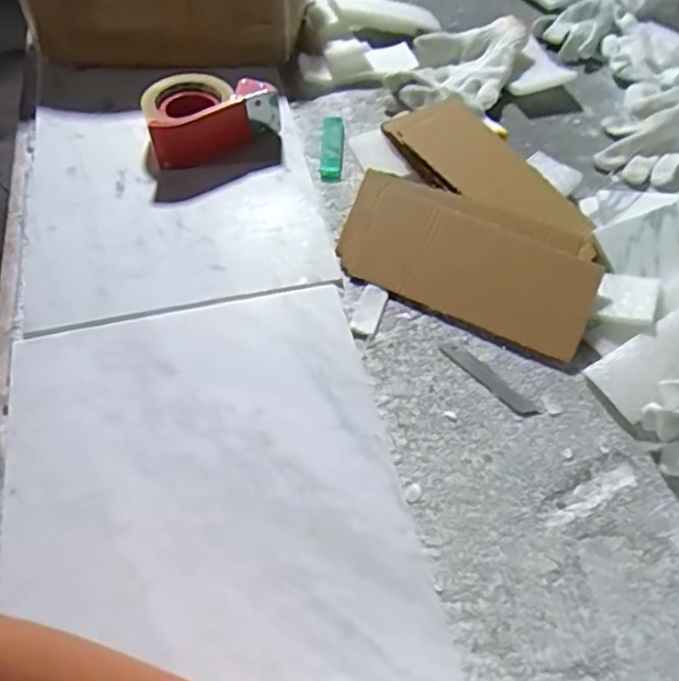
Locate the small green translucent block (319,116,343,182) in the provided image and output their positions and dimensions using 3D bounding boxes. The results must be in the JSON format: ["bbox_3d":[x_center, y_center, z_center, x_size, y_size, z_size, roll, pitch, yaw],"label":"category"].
[{"bbox_3d":[-0.009,-0.229,0.746,0.026,0.016,0.101,2,57,0],"label":"small green translucent block"}]

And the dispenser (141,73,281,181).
[{"bbox_3d":[-0.155,-0.262,0.742,0.160,0.073,0.097,-24,61,-16],"label":"dispenser"}]

